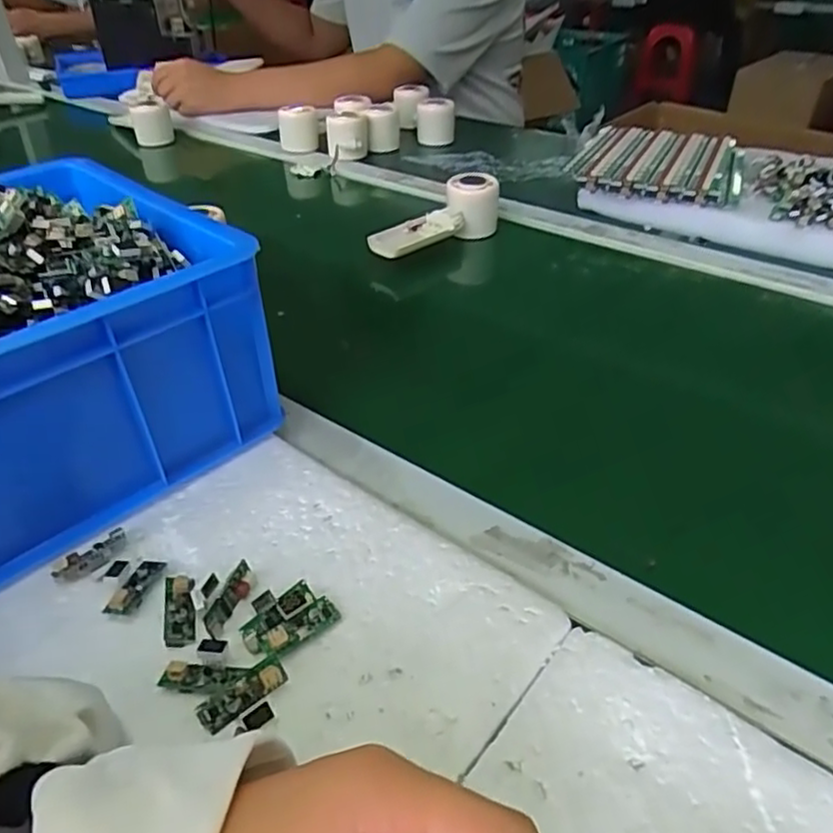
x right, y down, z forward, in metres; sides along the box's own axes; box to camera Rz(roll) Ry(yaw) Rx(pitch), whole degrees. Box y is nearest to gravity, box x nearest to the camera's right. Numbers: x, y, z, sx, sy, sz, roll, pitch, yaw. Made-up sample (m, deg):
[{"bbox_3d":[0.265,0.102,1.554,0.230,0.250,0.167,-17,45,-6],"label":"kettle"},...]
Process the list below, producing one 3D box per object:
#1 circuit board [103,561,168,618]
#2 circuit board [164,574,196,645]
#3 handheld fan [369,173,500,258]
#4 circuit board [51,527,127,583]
[{"bbox_3d":[-0.142,0.085,0.336,0.013,0.008,0.036,9,38,11],"label":"circuit board"},{"bbox_3d":[-0.116,0.094,0.324,0.014,0.006,0.038,-9,38,-12],"label":"circuit board"},{"bbox_3d":[0.020,-0.209,0.695,0.161,0.058,0.047,-31,46,-30],"label":"handheld fan"},{"bbox_3d":[-0.171,0.075,0.351,0.017,0.006,0.039,30,47,33],"label":"circuit board"}]

